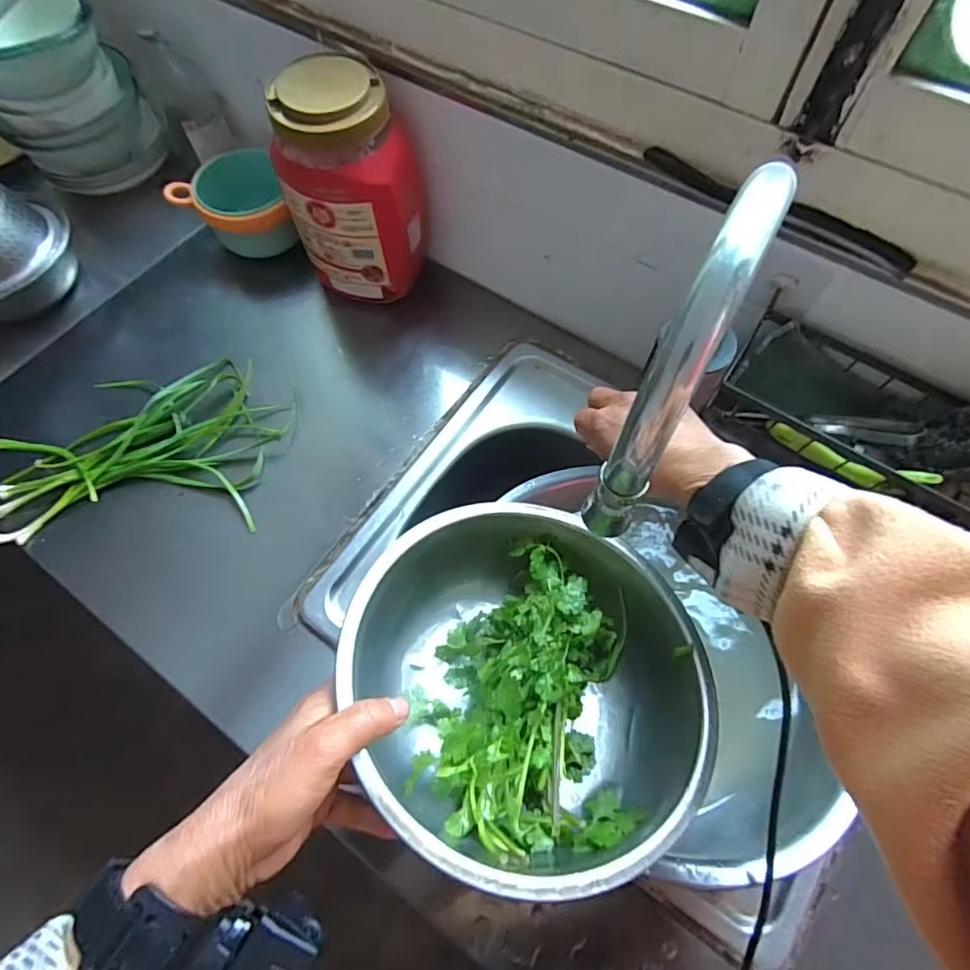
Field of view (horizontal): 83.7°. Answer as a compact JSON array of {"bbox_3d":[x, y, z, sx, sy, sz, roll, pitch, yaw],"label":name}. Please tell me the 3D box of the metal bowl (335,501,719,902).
[{"bbox_3d":[0.028,0.118,0.348,0.211,0.107,0.215,0,63,-1],"label":"metal bowl"}]

